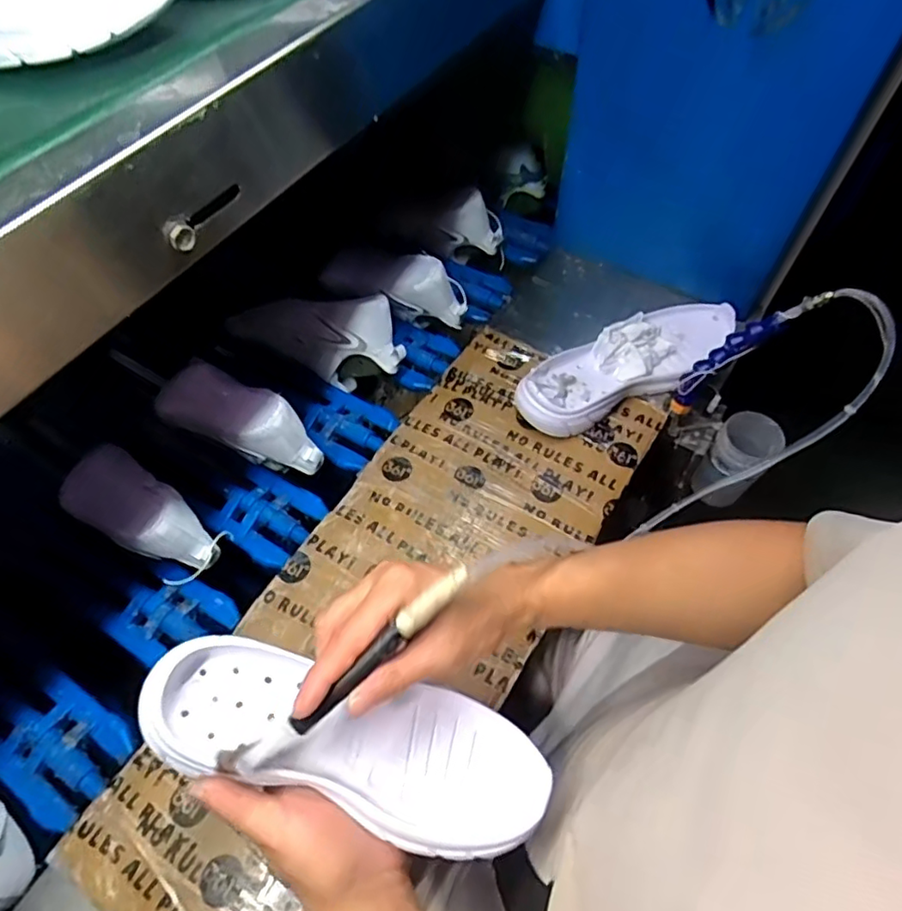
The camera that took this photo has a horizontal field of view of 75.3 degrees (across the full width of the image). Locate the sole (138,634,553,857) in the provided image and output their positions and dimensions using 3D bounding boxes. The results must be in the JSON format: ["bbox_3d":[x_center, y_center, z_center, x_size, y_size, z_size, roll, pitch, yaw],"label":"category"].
[{"bbox_3d":[-0.064,0.179,0.370,0.244,0.038,0.085,18,60,-2],"label":"sole"}]

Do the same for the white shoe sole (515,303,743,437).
[{"bbox_3d":[0.207,-0.108,0.679,0.290,0.045,0.097,-28,61,-13],"label":"white shoe sole"}]

